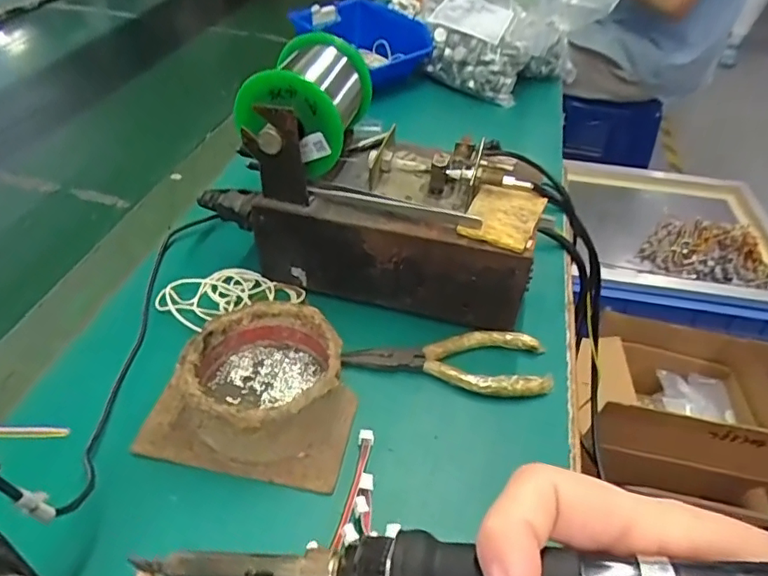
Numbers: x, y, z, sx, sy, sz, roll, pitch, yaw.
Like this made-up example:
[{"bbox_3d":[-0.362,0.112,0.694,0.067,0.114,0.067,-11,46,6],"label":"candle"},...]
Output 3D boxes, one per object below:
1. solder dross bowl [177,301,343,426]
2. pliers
[{"bbox_3d":[-0.065,0.050,0.308,0.079,0.041,0.079,3,42,-3],"label":"solder dross bowl"},{"bbox_3d":[0.039,0.043,0.348,0.122,0.010,0.046,7,42,2],"label":"pliers"}]

